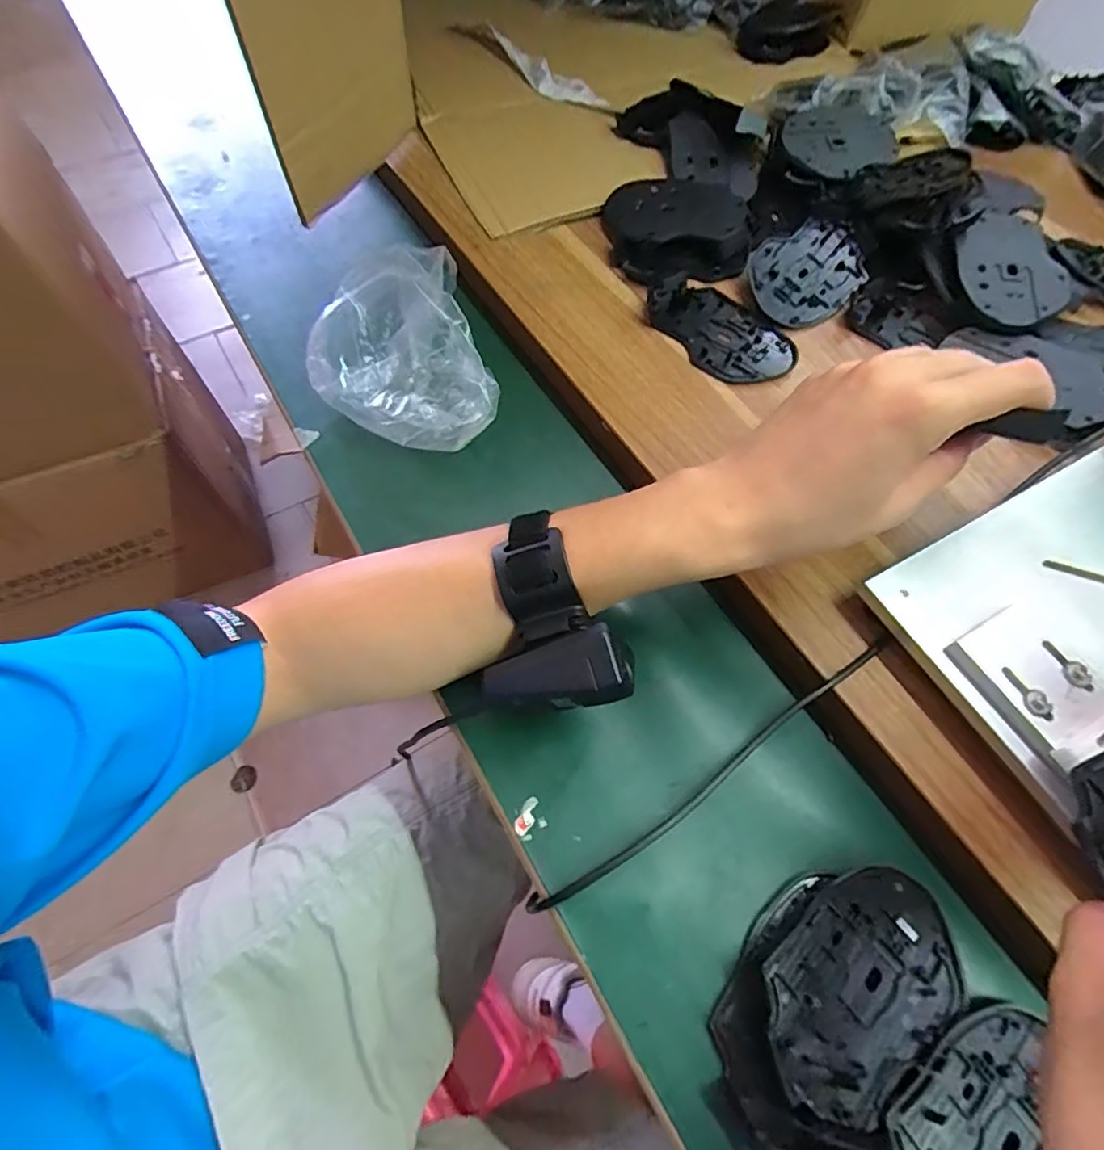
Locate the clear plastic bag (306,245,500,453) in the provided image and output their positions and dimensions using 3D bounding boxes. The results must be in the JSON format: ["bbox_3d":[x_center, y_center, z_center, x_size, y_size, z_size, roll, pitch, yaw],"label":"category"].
[{"bbox_3d":[-0.104,-0.145,0.401,0.119,0.076,0.117,-19,64,-10],"label":"clear plastic bag"}]

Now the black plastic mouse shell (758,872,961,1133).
[{"bbox_3d":[0.139,0.184,0.269,0.109,0.008,0.068,-25,67,-25],"label":"black plastic mouse shell"}]

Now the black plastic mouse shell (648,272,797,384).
[{"bbox_3d":[0.124,-0.182,0.441,0.070,0.015,0.113,-39,71,-20],"label":"black plastic mouse shell"}]

